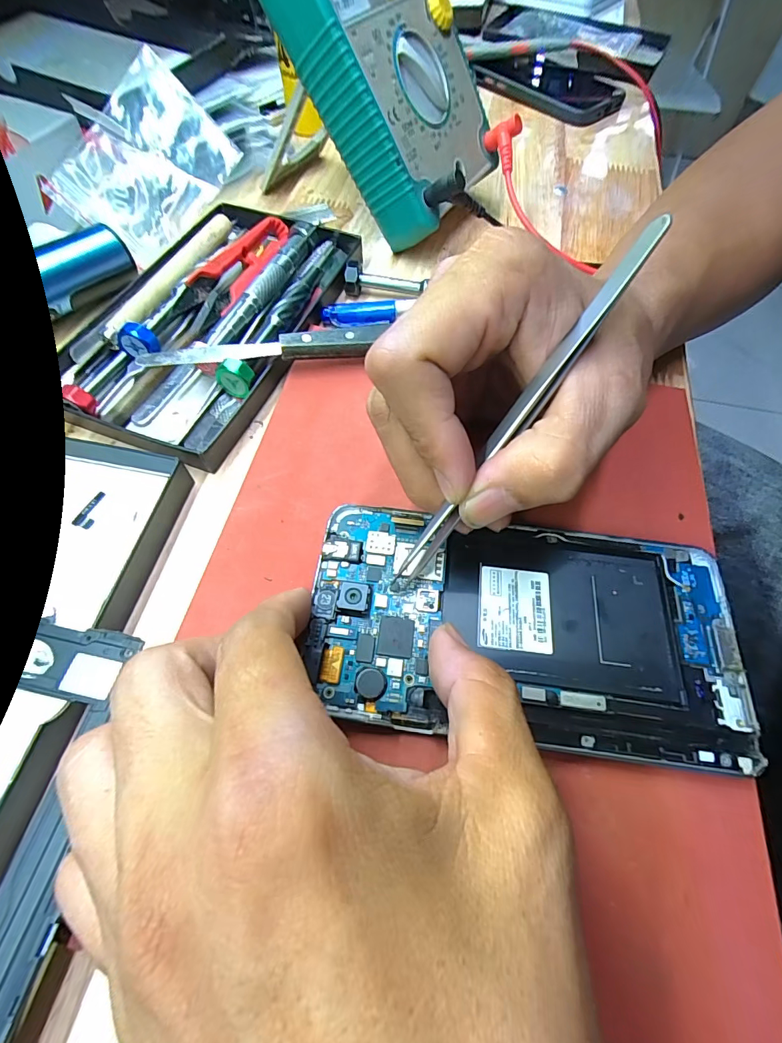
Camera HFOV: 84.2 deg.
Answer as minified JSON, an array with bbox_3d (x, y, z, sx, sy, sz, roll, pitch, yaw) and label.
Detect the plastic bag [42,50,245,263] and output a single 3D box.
[{"bbox_3d":[-0.139,-0.200,0.245,0.091,0.012,0.063,-45,112,5],"label":"plastic bag"}]

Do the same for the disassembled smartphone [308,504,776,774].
[{"bbox_3d":[0.046,0.036,0.152,0.146,0.006,0.075,8,63,1],"label":"disassembled smartphone"}]

